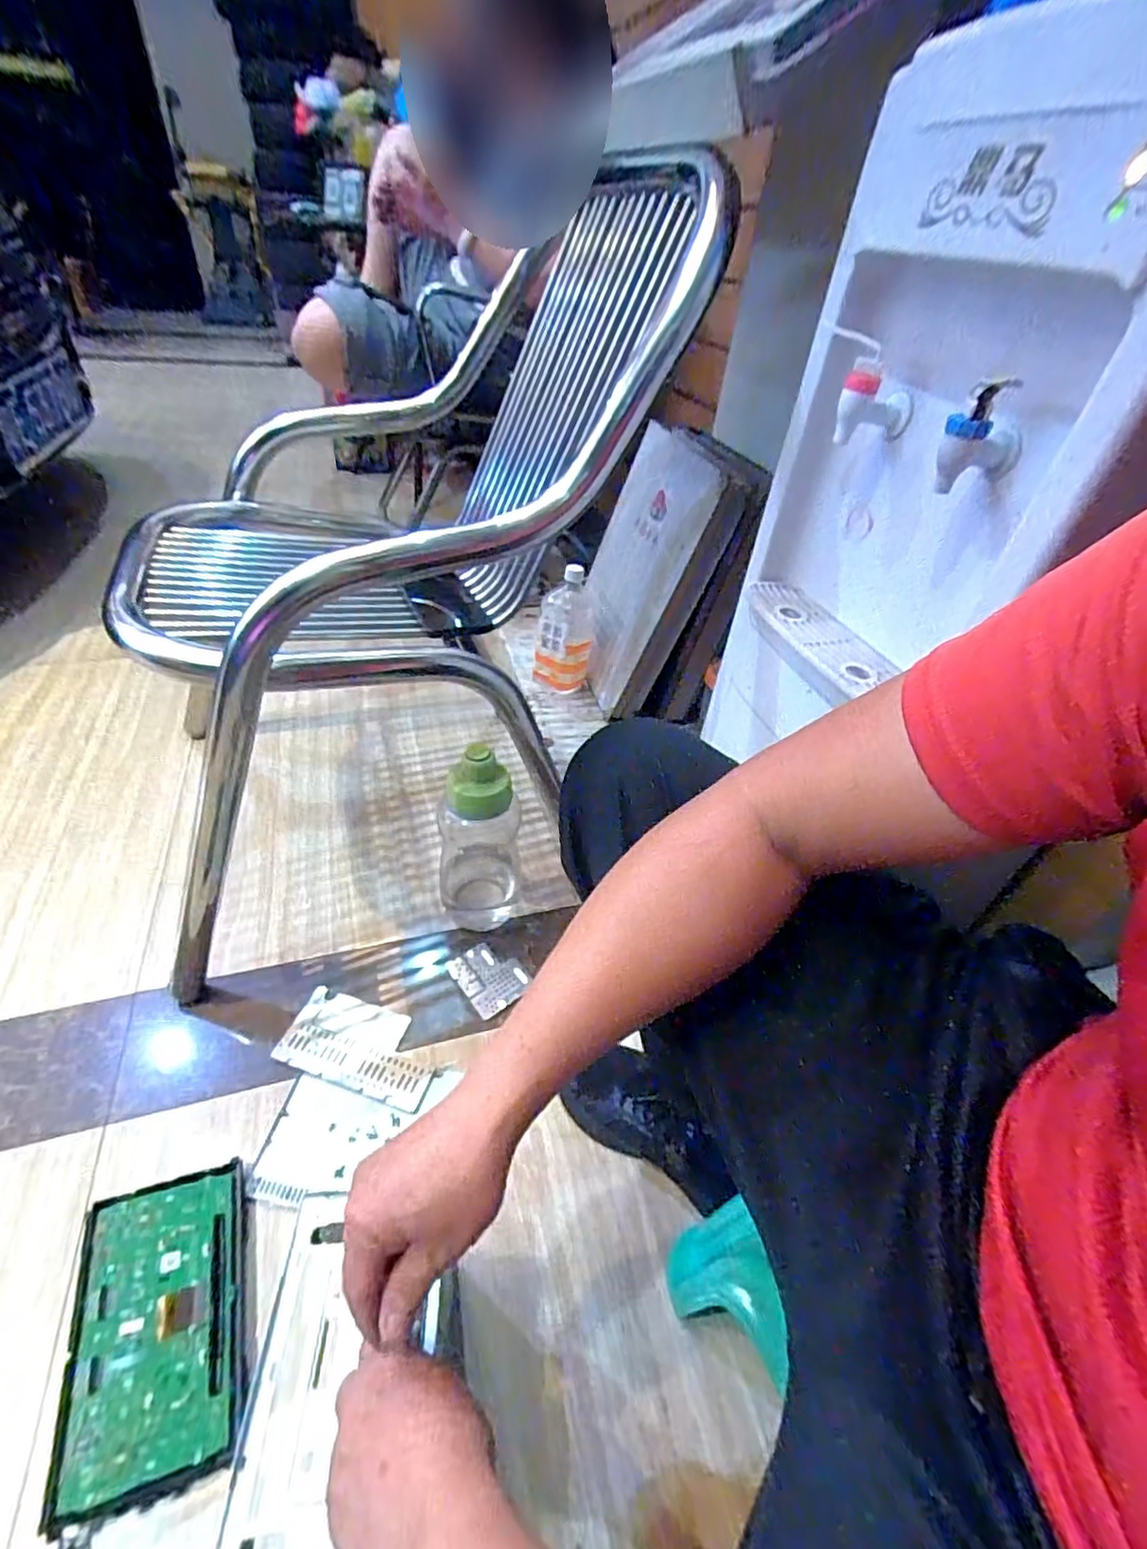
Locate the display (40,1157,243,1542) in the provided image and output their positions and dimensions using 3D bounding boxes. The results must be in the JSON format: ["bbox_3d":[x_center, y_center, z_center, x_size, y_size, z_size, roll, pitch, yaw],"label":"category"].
[{"bbox_3d":[-0.347,0.458,0.523,0.119,0.018,0.208,3,38,-29],"label":"display"}]

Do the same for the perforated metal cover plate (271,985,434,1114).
[{"bbox_3d":[-0.244,0.314,0.728,0.179,0.013,0.094,15,43,9],"label":"perforated metal cover plate"}]

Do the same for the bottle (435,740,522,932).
[{"bbox_3d":[-0.120,0.082,0.801,0.108,0.287,0.090,-3,43,-9],"label":"bottle"}]

